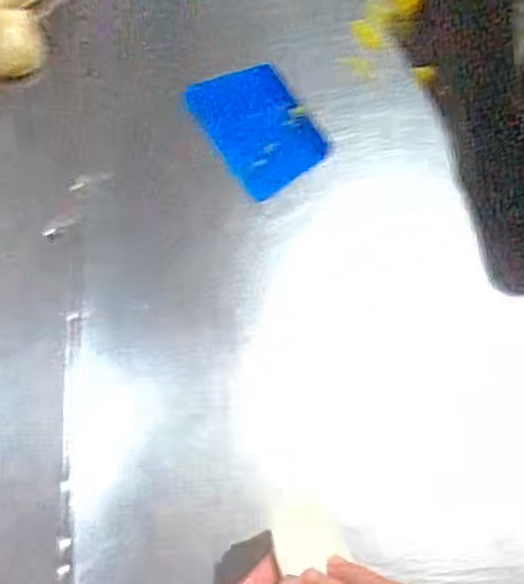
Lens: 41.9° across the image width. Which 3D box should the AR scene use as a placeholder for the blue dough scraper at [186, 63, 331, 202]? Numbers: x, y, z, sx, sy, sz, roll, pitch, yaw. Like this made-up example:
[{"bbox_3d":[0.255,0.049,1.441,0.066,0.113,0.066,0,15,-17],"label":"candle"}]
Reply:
[{"bbox_3d":[-0.002,-0.147,0.606,0.083,0.004,0.113,-35,91,-8],"label":"blue dough scraper"}]

